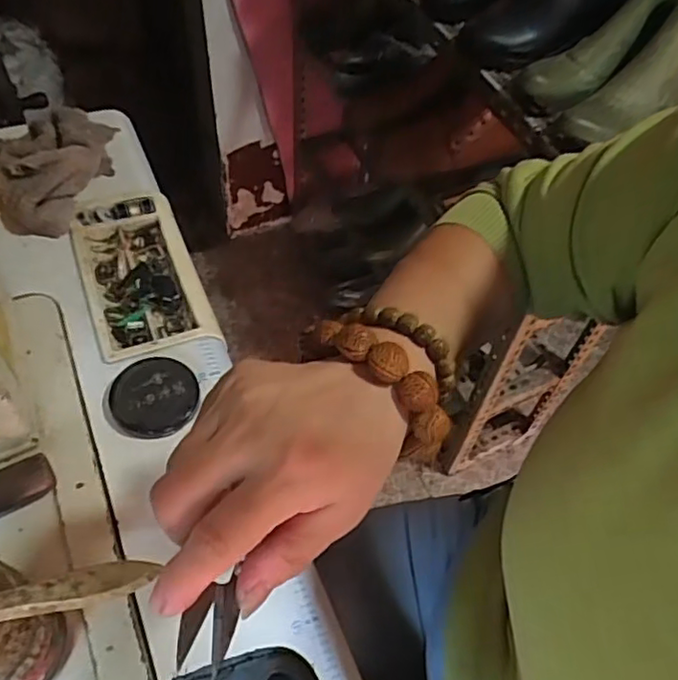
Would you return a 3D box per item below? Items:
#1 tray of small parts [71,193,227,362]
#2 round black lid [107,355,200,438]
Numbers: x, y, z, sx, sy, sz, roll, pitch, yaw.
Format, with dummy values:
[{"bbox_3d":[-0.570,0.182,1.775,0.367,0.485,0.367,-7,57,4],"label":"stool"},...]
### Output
[{"bbox_3d":[-0.180,-0.065,0.553,0.094,0.024,0.185,-18,59,-16],"label":"tray of small parts"},{"bbox_3d":[-0.141,0.043,0.471,0.061,0.008,0.064,2,56,-3],"label":"round black lid"}]

